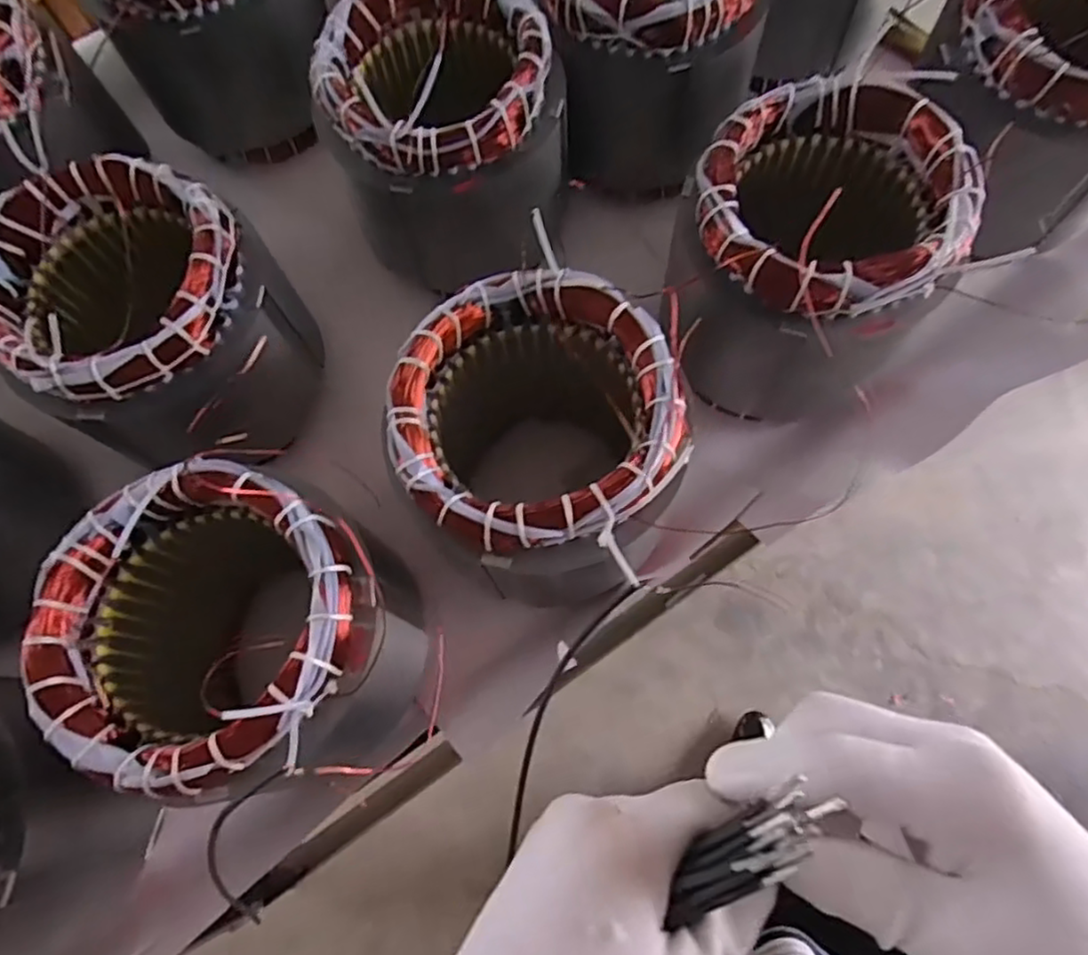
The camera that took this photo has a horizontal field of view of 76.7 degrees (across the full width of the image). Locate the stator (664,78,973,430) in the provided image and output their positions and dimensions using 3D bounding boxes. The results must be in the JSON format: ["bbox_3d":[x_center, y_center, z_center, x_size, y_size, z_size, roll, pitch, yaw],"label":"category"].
[{"bbox_3d":[0.148,-0.130,0.403,0.131,0.126,0.136,-1,72,2],"label":"stator"}]

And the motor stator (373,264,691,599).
[{"bbox_3d":[-0.003,-0.014,0.389,0.132,0.159,0.136,-1,72,2],"label":"motor stator"}]

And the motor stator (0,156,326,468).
[{"bbox_3d":[-0.231,-0.094,0.419,0.150,0.134,0.140,-1,72,2],"label":"motor stator"}]

